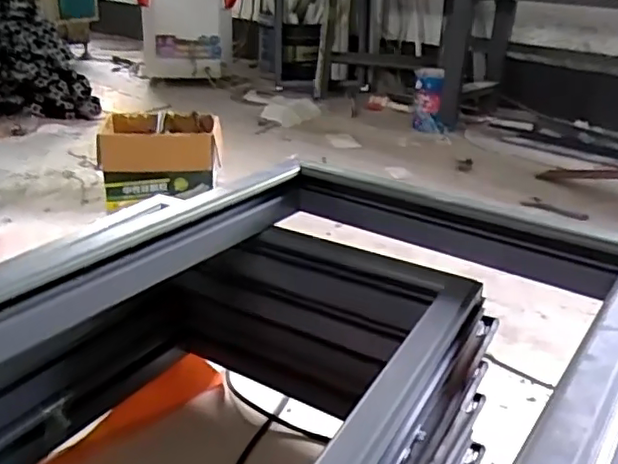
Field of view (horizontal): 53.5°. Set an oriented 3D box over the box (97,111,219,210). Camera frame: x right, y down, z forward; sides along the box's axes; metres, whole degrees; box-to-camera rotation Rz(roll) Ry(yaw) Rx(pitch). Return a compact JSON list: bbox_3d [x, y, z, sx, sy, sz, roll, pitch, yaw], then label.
[{"bbox_3d":[-0.434,-0.212,1.819,0.337,0.227,0.225,0,24,-6],"label":"box"}]

